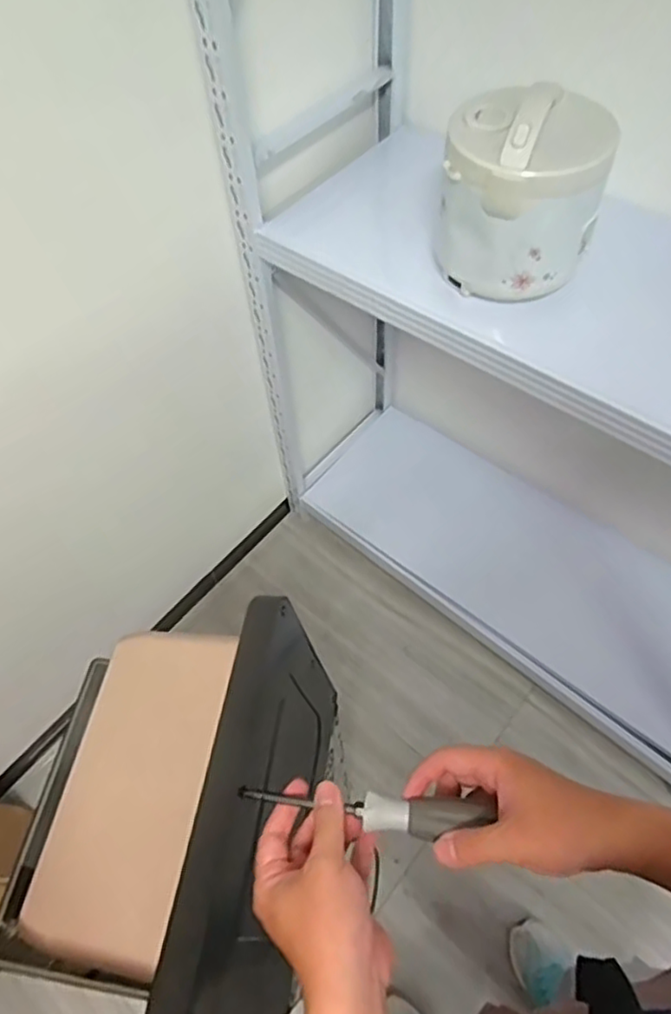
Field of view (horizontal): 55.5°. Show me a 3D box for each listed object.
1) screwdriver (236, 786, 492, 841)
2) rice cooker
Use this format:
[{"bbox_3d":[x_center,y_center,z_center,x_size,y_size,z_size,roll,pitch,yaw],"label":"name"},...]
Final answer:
[{"bbox_3d":[0.020,0.221,0.467,0.181,0.026,0.032,0,57,10],"label":"screwdriver"},{"bbox_3d":[0.247,-0.417,0.856,0.195,0.206,0.175,13,59,11],"label":"rice cooker"}]

